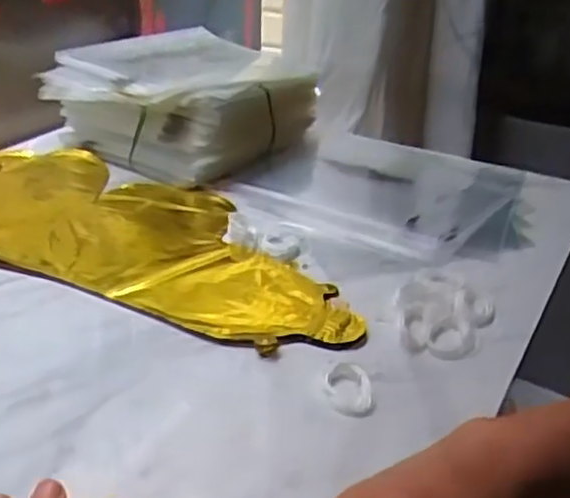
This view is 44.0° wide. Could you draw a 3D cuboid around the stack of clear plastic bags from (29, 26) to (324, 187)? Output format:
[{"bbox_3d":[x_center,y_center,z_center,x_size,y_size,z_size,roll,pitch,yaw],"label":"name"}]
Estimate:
[{"bbox_3d":[-0.119,-0.172,0.812,0.247,0.103,0.230,19,33,29],"label":"stack of clear plastic bags"}]

